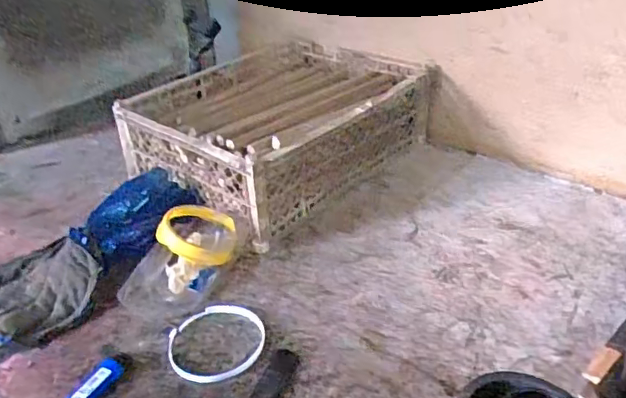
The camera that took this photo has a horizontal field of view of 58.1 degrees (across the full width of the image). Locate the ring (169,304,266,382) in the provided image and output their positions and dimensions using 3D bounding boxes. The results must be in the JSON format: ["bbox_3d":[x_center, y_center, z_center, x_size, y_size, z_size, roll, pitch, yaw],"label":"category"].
[{"bbox_3d":[-0.101,0.149,0.599,0.101,0.010,0.101,-3,33,2],"label":"ring"}]

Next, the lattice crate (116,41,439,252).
[{"bbox_3d":[-0.056,-0.128,0.918,0.336,0.128,0.421,24,39,36],"label":"lattice crate"}]

